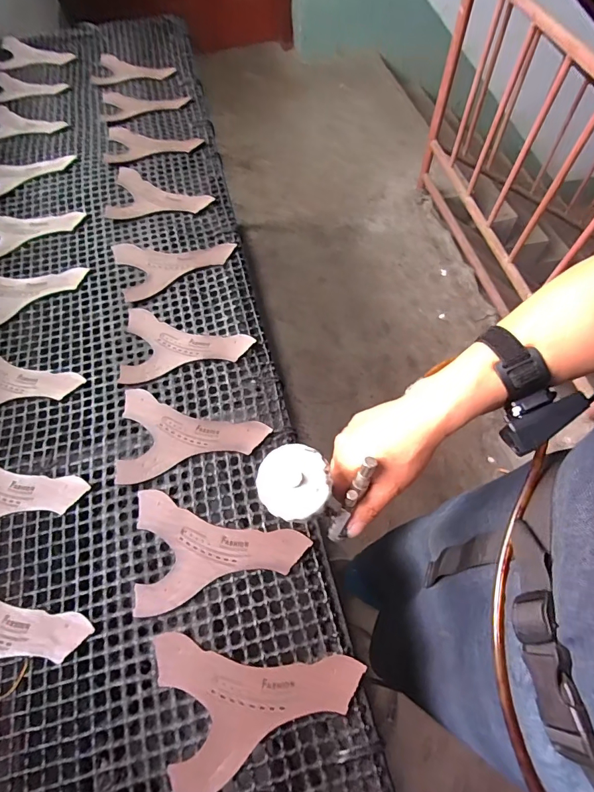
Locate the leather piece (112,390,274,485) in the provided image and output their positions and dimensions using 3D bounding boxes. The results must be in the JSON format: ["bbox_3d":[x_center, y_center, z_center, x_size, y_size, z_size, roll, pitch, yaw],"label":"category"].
[{"bbox_3d":[-0.151,0.047,0.588,0.208,0.009,0.142,-4,63,-1],"label":"leather piece"}]

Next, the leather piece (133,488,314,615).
[{"bbox_3d":[-0.097,0.179,0.512,0.208,0.006,0.140,-9,65,1],"label":"leather piece"}]

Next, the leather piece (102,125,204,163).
[{"bbox_3d":[-0.319,-0.570,0.907,0.206,0.011,0.123,-5,62,0],"label":"leather piece"}]

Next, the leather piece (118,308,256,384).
[{"bbox_3d":[-0.180,-0.093,0.665,0.208,0.009,0.140,-5,64,3],"label":"leather piece"}]

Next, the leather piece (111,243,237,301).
[{"bbox_3d":[-0.231,-0.263,0.756,0.210,0.007,0.139,-22,68,-4],"label":"leather piece"}]

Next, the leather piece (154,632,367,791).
[{"bbox_3d":[-0.041,0.310,0.444,0.209,0.009,0.144,-18,63,-7],"label":"leather piece"}]

